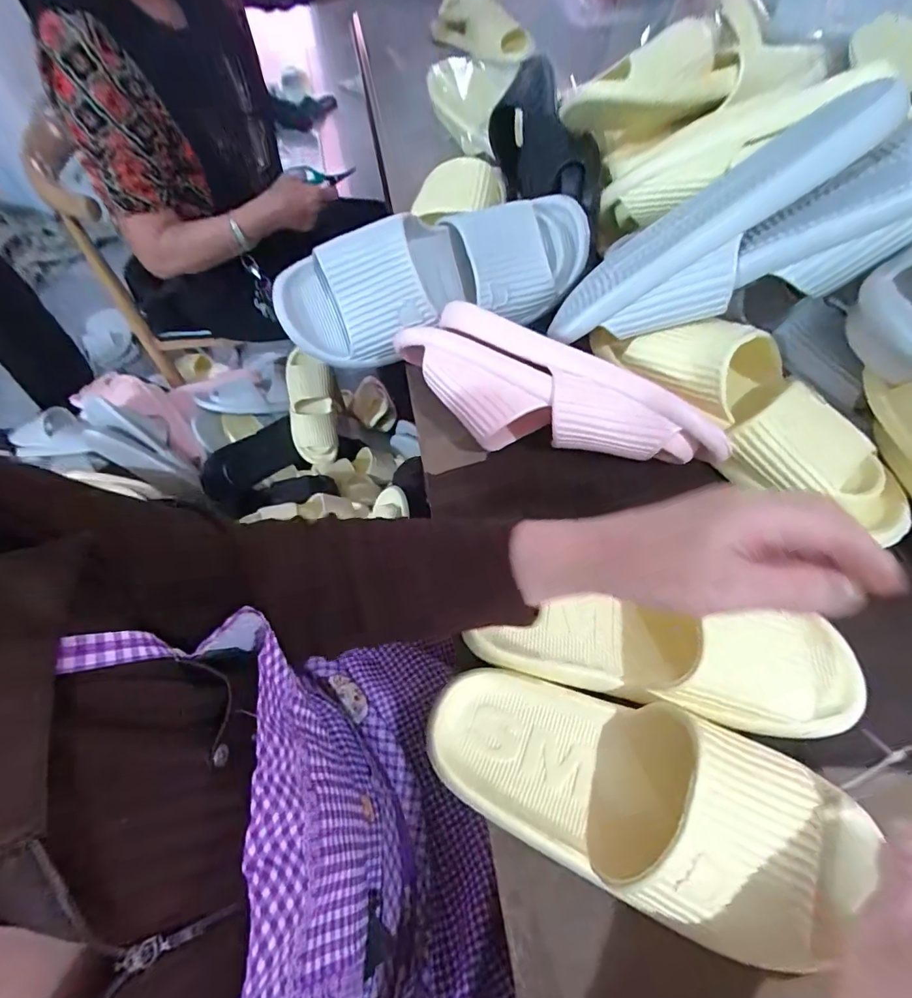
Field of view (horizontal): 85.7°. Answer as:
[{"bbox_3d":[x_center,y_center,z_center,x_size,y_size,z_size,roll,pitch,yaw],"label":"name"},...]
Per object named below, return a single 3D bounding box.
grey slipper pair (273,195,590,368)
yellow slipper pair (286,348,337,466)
[{"bbox_3d":[-0.016,-0.220,0.483,0.310,0.097,0.093,-20,62,-9],"label":"grey slipper pair"},{"bbox_3d":[-0.355,-0.223,1.209,0.105,0.290,0.068,-2,22,1],"label":"yellow slipper pair"}]

